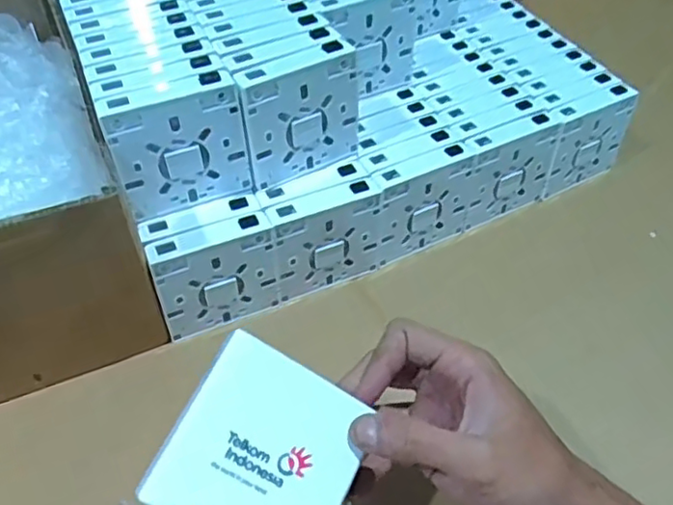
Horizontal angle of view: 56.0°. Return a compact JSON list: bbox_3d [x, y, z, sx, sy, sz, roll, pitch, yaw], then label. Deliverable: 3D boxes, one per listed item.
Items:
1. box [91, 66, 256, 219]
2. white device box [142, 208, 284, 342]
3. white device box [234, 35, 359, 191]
[{"bbox_3d":[-0.104,-0.070,0.424,0.085,0.087,0.021,-18,49,-16],"label":"box"},{"bbox_3d":[-0.086,0.018,0.459,0.085,0.084,0.020,-19,47,-16],"label":"white device box"},{"bbox_3d":[-0.026,-0.096,0.449,0.085,0.090,0.021,-25,52,-21],"label":"white device box"}]

